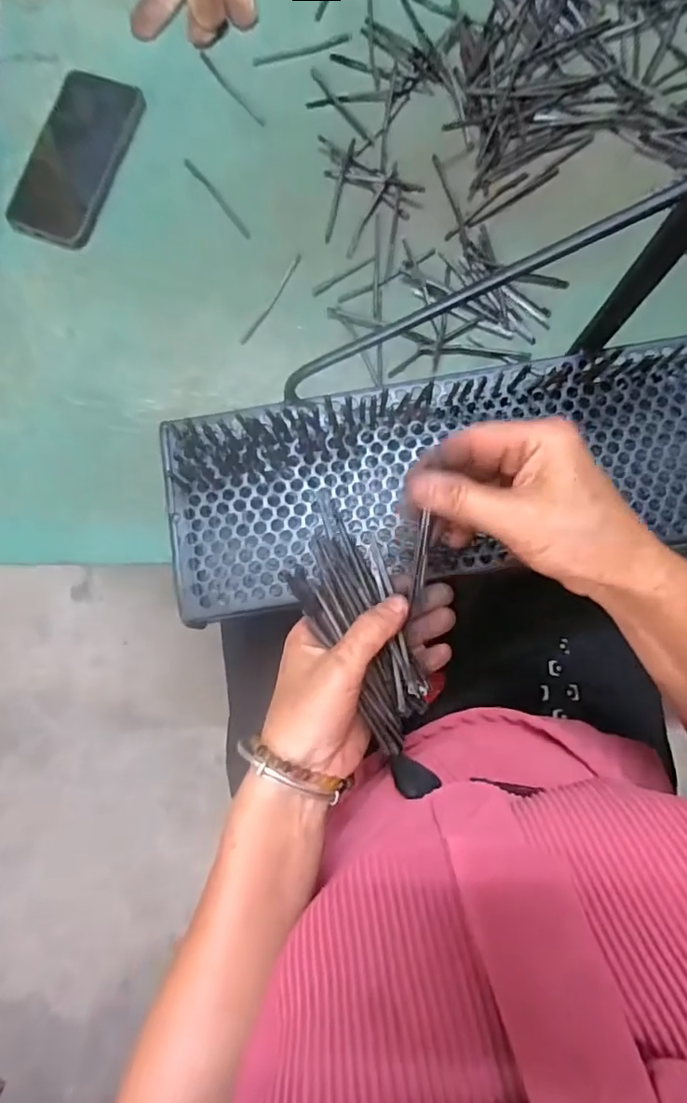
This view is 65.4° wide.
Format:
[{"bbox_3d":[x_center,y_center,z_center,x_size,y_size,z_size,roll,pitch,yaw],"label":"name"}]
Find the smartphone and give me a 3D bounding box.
[{"bbox_3d":[-0.245,-0.366,0.495,0.084,0.010,0.175,14,85,4],"label":"smartphone"}]

